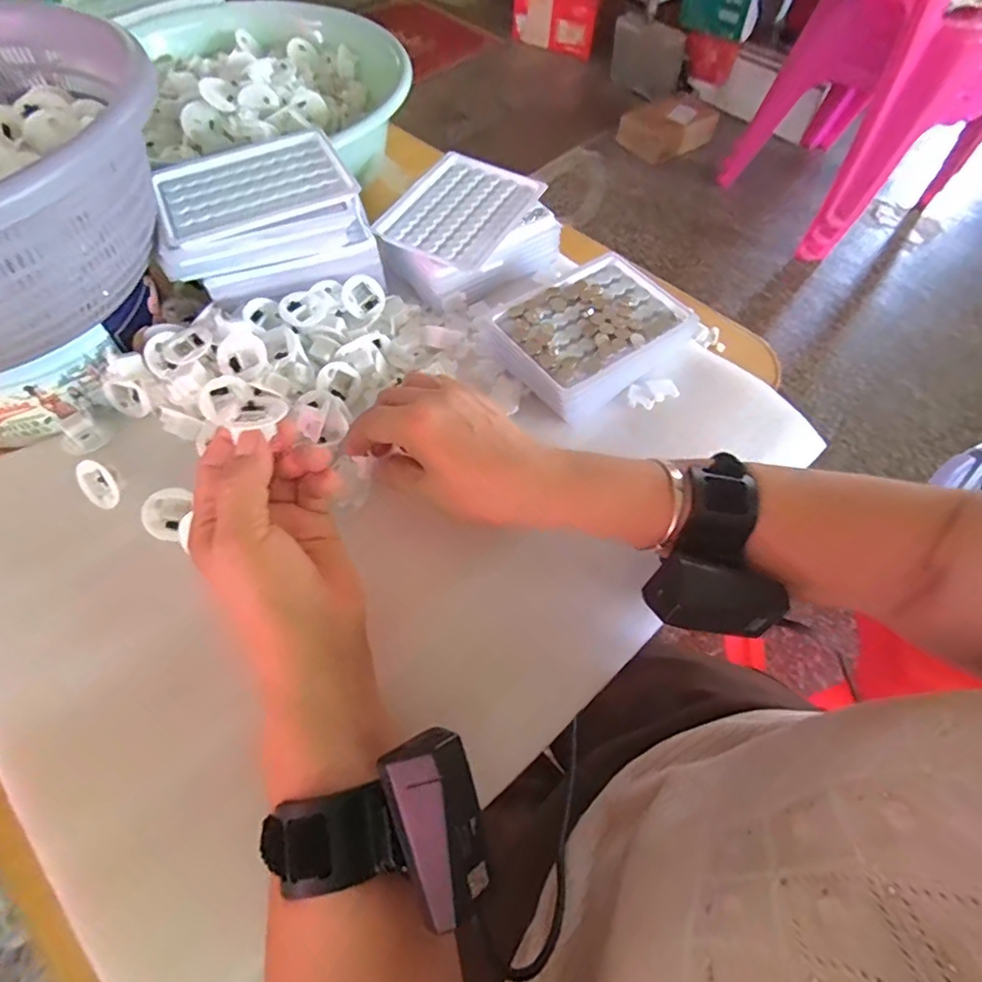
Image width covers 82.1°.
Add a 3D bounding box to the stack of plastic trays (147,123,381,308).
[{"bbox_3d":[-0.163,-0.202,0.421,0.140,0.066,0.110,-13,61,-9],"label":"stack of plastic trays"}]

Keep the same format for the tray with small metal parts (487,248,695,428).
[{"bbox_3d":[0.075,-0.119,0.426,0.136,0.033,0.109,-36,67,-20],"label":"tray with small metal parts"}]

